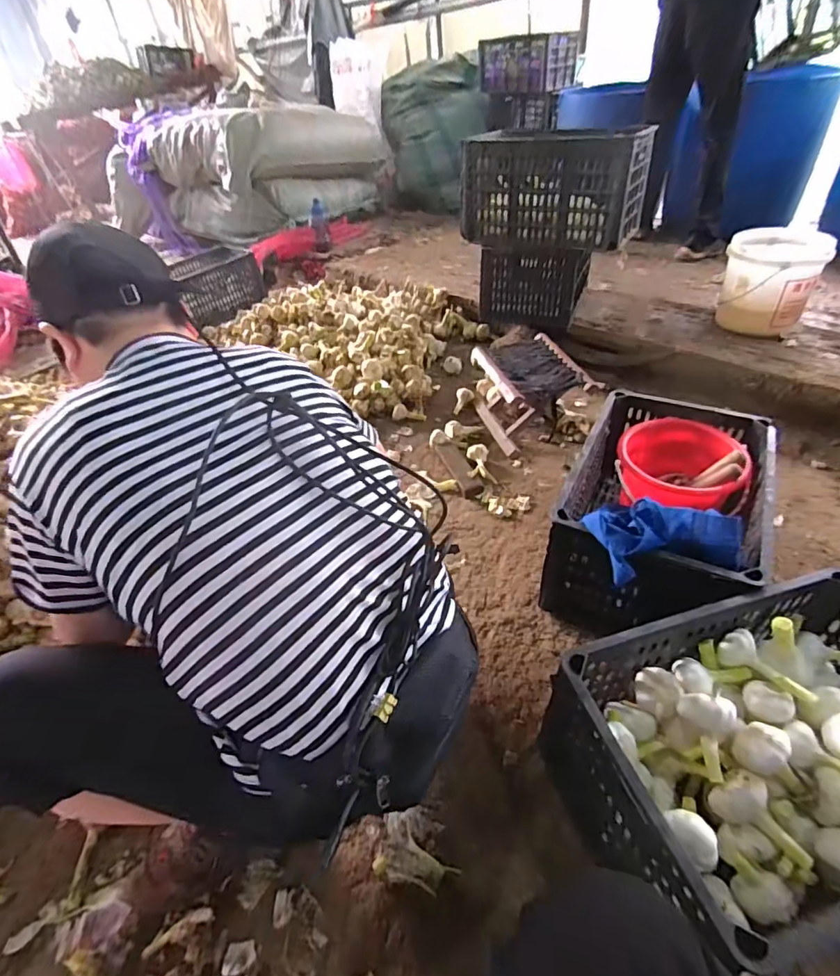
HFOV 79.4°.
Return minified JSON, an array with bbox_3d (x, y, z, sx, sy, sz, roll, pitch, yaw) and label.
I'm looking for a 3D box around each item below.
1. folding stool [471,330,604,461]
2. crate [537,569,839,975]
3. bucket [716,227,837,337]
[{"bbox_3d":[0.277,-0.274,1.358,0.214,0.183,0.317,-15,41,-10],"label":"folding stool"},{"bbox_3d":[0.420,0.310,0.602,0.437,0.214,0.295,-16,41,-11],"label":"crate"},{"bbox_3d":[1.017,-0.595,1.476,0.234,0.240,0.244,23,48,30],"label":"bucket"}]

